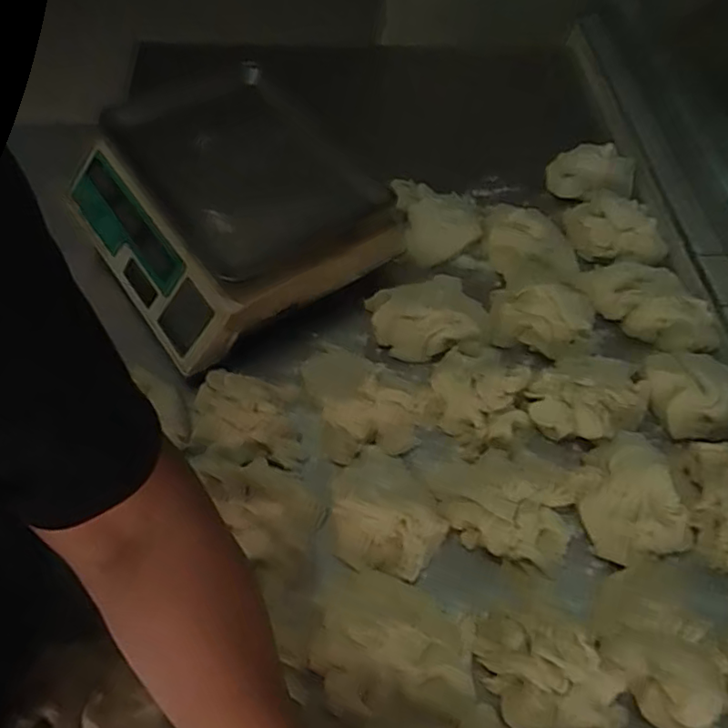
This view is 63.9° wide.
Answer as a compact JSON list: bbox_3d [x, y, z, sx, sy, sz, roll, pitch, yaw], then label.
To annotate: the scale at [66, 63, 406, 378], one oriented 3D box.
[{"bbox_3d":[-0.168,-0.214,0.742,0.306,0.112,0.351,-26,63,-18],"label":"scale"}]

